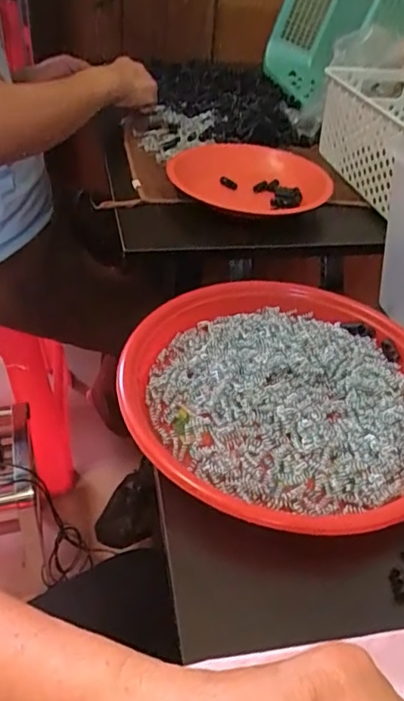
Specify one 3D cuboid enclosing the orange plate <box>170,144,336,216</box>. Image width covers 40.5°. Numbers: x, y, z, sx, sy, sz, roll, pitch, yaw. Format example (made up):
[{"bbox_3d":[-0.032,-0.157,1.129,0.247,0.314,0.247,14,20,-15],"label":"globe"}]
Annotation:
[{"bbox_3d":[0.056,-0.209,0.682,0.196,0.033,0.171,20,45,19],"label":"orange plate"}]

